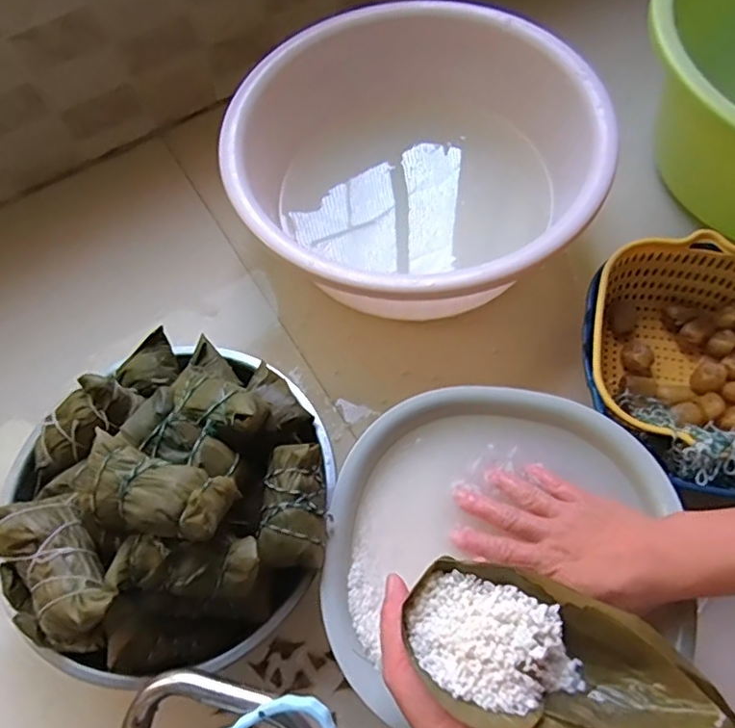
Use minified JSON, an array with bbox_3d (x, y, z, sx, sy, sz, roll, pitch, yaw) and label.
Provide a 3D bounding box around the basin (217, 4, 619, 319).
[{"bbox_3d":[0.048,-0.201,0.641,0.369,0.157,0.364,-2,64,3],"label":"basin"}]

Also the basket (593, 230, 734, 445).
[{"bbox_3d":[0.308,-0.011,0.555,0.210,0.090,0.210,-2,64,3],"label":"basket"}]

